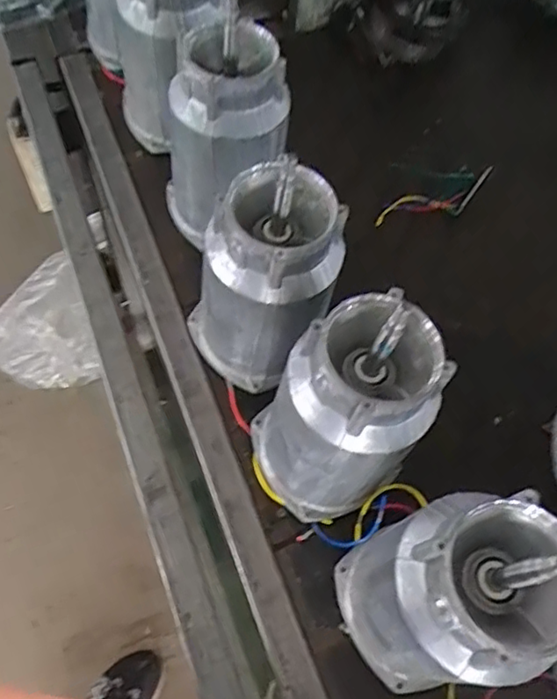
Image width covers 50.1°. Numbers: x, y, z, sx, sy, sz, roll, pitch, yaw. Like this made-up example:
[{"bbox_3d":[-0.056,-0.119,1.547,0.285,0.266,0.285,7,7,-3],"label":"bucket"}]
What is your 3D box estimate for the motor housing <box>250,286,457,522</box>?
[{"bbox_3d":[0.053,0.057,0.493,0.113,0.239,0.105,2,63,-4],"label":"motor housing"}]

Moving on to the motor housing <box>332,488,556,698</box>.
[{"bbox_3d":[0.120,0.184,0.443,0.107,0.218,0.128,-29,69,-18],"label":"motor housing"}]

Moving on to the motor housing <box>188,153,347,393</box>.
[{"bbox_3d":[-0.012,-0.058,0.549,0.109,0.241,0.112,2,63,-4],"label":"motor housing"}]

